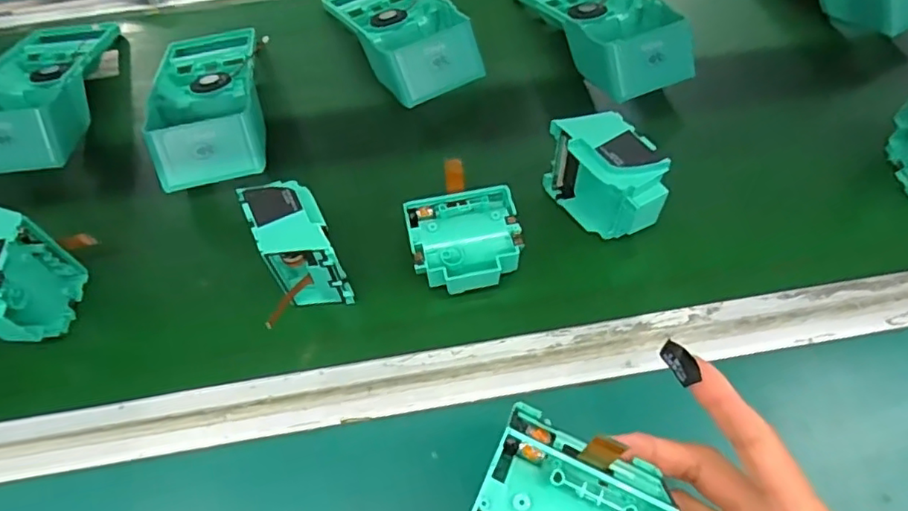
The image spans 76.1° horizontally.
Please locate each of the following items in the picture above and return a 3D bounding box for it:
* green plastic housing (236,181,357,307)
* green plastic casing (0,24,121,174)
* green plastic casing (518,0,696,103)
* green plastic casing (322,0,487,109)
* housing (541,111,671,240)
[{"bbox_3d":[-0.103,-0.004,0.388,0.043,0.079,0.073,-25,63,-11],"label":"green plastic housing"},{"bbox_3d":[-0.352,-0.148,0.498,0.092,0.060,0.192,-10,61,-3],"label":"green plastic casing"},{"bbox_3d":[0.128,-0.211,0.514,0.092,0.058,0.194,-23,62,-10],"label":"green plastic casing"},{"bbox_3d":[-0.050,-0.208,0.515,0.088,0.053,0.188,-27,63,-12],"label":"green plastic casing"},{"bbox_3d":[0.105,-0.053,0.402,0.041,0.075,0.080,-30,64,-14],"label":"housing"}]

